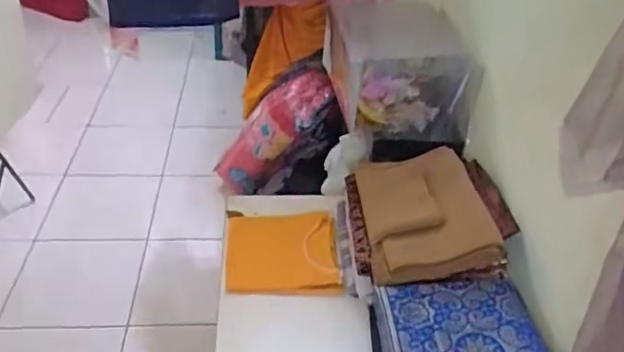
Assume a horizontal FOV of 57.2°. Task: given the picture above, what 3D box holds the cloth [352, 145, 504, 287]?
[{"bbox_3d":[0.184,0.036,0.990,0.185,0.119,0.292,0,36,-6],"label":"cloth"}]

